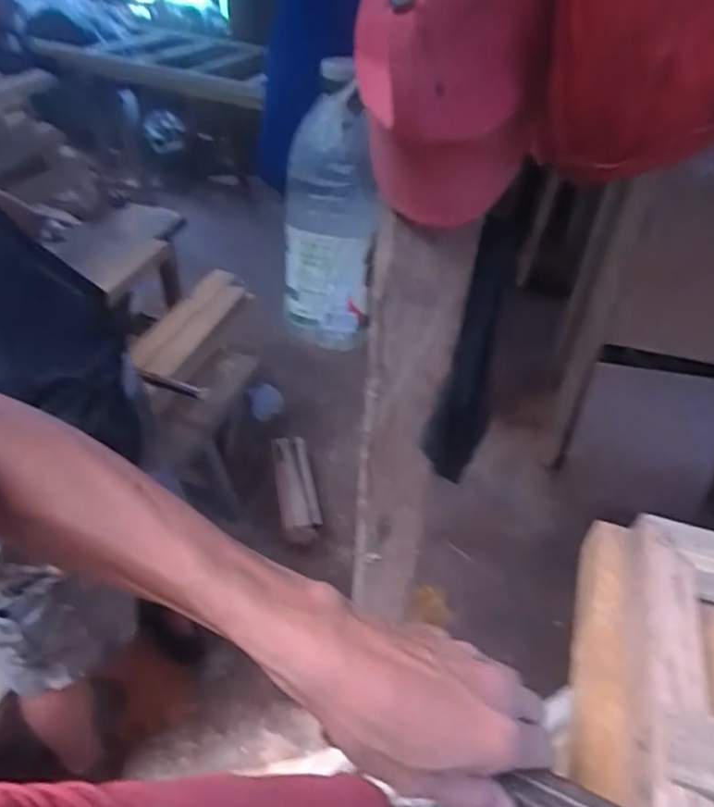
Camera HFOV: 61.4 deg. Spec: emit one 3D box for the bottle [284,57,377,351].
[{"bbox_3d":[-0.021,-0.180,0.586,0.087,0.260,0.077,11,35,5],"label":"bottle"}]

